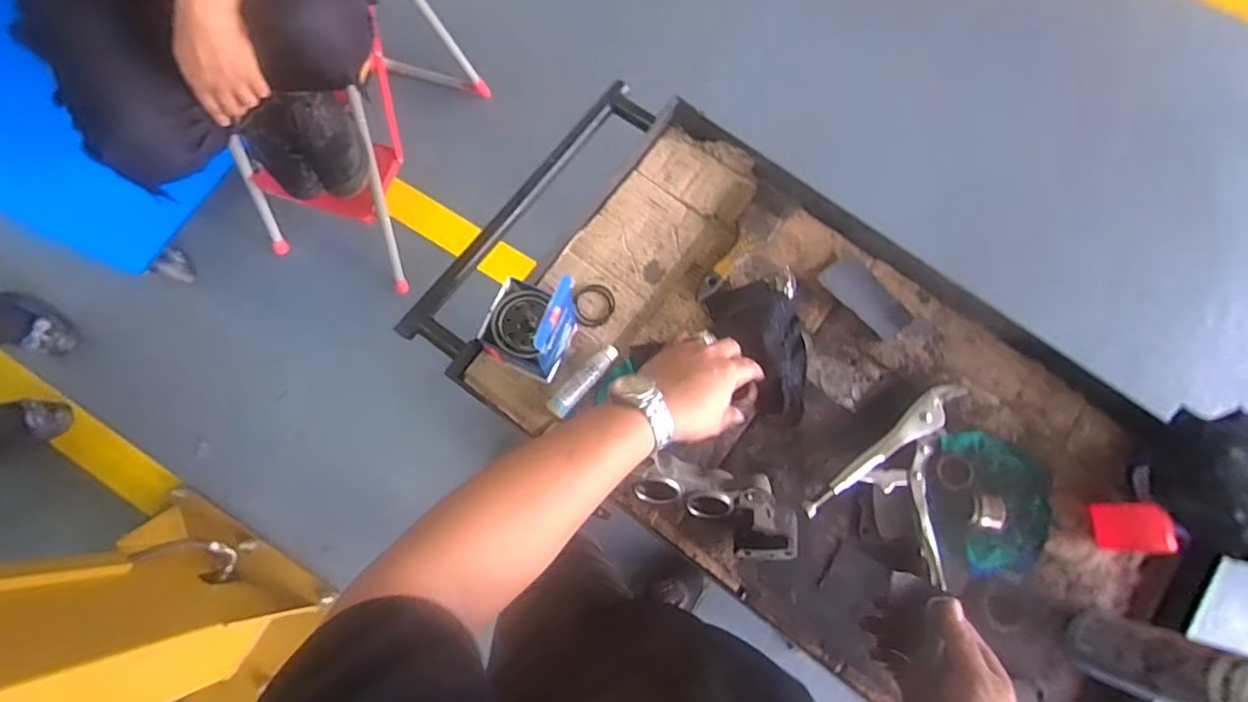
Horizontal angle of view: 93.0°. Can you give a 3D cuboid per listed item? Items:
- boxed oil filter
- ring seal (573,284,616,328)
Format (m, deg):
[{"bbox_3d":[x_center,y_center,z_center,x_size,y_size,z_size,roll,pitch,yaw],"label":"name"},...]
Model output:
[{"bbox_3d":[-0.104,-0.032,0.629,0.087,0.160,0.083,22,77,5],"label":"boxed oil filter"},{"bbox_3d":[-0.036,-0.057,0.732,0.052,0.009,0.053,0,76,0],"label":"ring seal"}]

